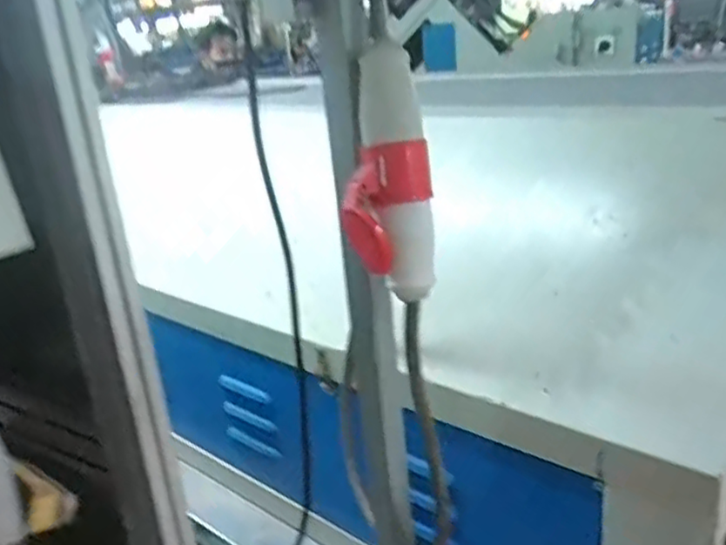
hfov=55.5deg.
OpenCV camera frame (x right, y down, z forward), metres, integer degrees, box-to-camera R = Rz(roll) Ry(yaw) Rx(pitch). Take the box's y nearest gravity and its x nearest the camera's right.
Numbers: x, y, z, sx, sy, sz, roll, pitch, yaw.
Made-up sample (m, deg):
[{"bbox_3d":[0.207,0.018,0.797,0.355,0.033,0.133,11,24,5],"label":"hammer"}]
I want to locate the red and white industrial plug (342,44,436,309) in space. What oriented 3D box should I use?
[{"bbox_3d":[0.018,-0.077,0.538,0.067,0.185,0.061,-4,20,5],"label":"red and white industrial plug"}]

